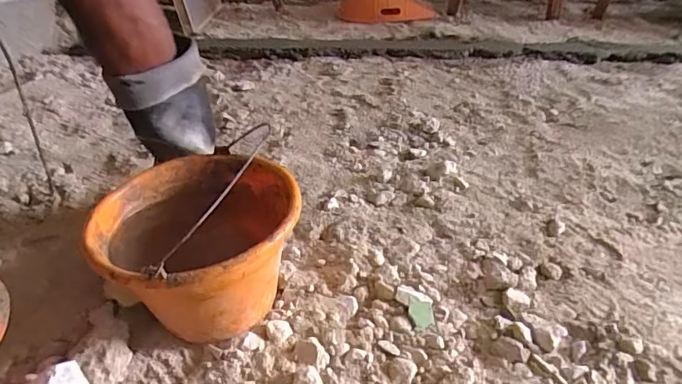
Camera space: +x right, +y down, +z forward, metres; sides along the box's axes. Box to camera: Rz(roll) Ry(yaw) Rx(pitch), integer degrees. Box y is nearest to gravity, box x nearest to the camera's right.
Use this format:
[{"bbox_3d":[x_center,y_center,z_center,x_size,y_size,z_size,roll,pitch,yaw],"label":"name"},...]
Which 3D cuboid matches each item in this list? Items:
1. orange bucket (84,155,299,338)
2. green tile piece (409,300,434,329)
[{"bbox_3d":[-0.184,0.082,0.656,0.241,0.176,0.252,1,32,-1],"label":"orange bucket"},{"bbox_3d":[0.109,0.166,0.676,0.032,0.005,0.044,0,32,-2],"label":"green tile piece"}]

